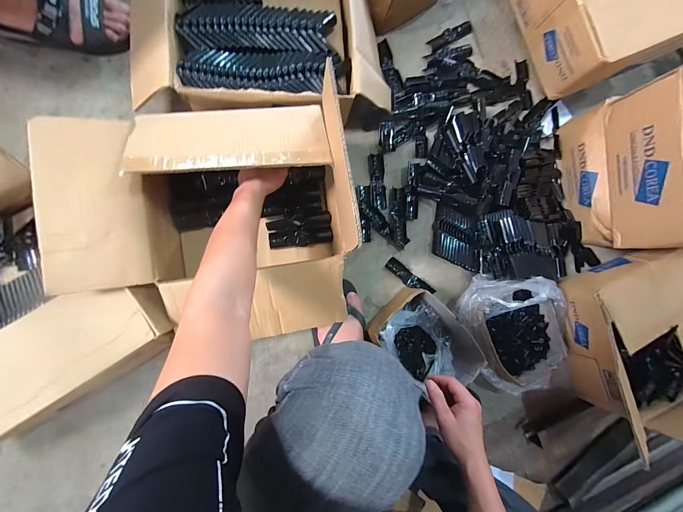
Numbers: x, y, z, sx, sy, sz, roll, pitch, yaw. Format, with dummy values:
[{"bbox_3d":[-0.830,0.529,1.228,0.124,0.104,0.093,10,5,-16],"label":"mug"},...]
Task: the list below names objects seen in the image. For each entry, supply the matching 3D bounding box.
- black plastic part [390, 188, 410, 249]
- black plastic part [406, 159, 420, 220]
[{"bbox_3d":[0.131,-0.088,0.675,0.035,0.024,0.134,-3,87,-9],"label":"black plastic part"},{"bbox_3d":[0.162,-0.151,0.679,0.030,0.025,0.134,2,86,-9],"label":"black plastic part"}]

